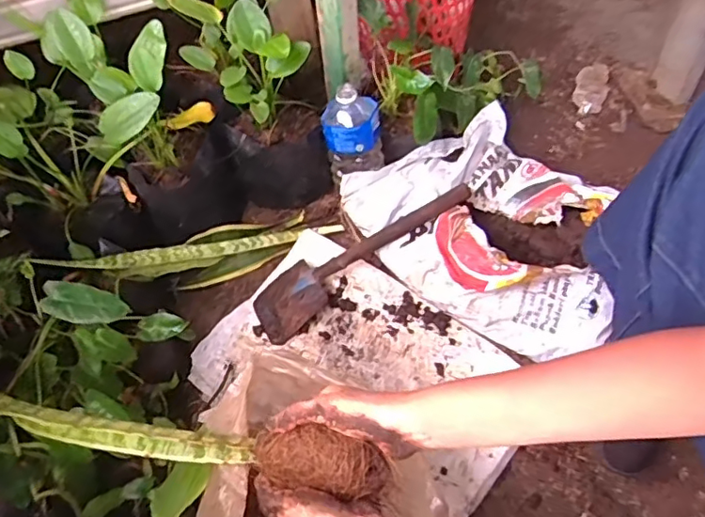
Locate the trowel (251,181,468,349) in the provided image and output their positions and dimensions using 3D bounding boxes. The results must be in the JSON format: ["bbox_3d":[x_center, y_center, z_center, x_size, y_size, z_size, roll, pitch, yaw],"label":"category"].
[{"bbox_3d":[0.011,-0.019,0.893,0.376,0.078,0.099,-34,60,-20],"label":"trowel"}]

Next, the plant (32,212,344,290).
[{"bbox_3d":[-0.240,-0.007,0.910,0.448,0.067,0.084,-11,53,-22],"label":"plant"}]

